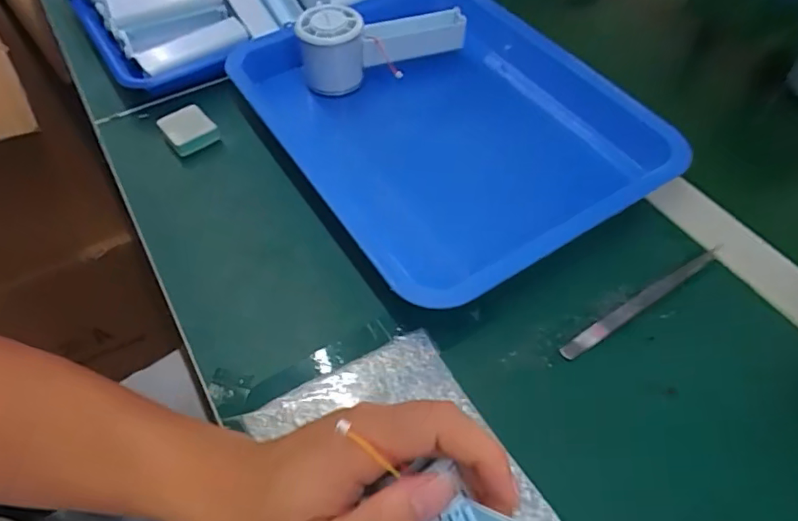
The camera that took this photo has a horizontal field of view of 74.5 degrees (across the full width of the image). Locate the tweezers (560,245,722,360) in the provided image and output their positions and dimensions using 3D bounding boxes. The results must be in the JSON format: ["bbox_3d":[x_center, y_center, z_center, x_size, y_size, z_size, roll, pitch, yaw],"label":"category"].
[{"bbox_3d":[0.163,0.026,0.350,0.137,0.005,0.013,-28,59,-19],"label":"tweezers"}]

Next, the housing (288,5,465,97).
[{"bbox_3d":[-0.013,-0.196,0.472,0.151,0.057,0.048,-15,56,-11],"label":"housing"}]

